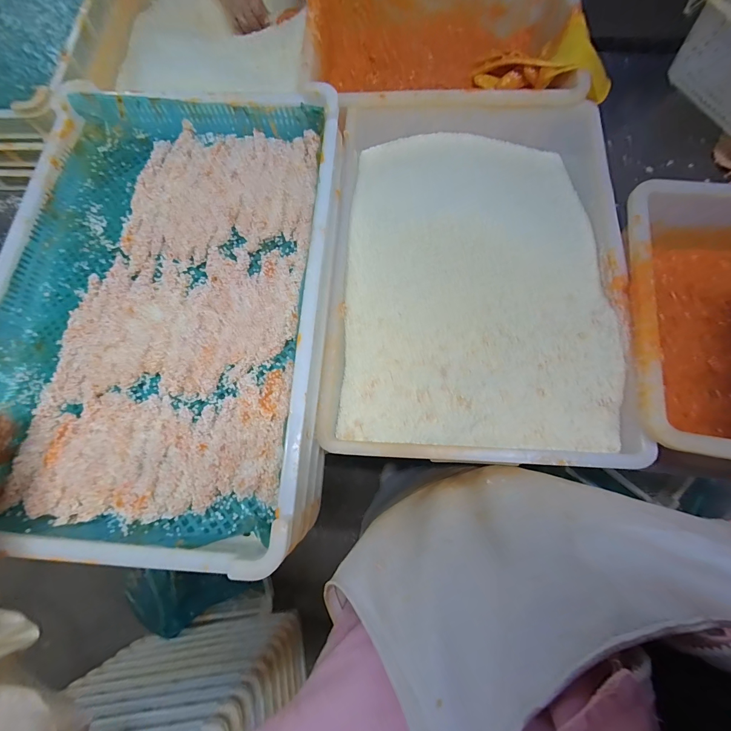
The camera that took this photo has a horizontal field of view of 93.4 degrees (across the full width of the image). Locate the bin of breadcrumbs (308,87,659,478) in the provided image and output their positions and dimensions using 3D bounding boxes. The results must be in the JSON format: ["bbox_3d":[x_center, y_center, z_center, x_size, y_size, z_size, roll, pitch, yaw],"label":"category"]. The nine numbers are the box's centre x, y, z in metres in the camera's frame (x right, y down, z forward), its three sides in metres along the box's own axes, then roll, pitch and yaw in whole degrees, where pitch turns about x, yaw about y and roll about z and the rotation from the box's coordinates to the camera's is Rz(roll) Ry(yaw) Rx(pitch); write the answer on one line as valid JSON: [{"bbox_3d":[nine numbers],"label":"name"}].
[{"bbox_3d":[0.159,-0.163,0.545,0.414,0.107,0.599,3,74,0],"label":"bin of breadcrumbs"}]

